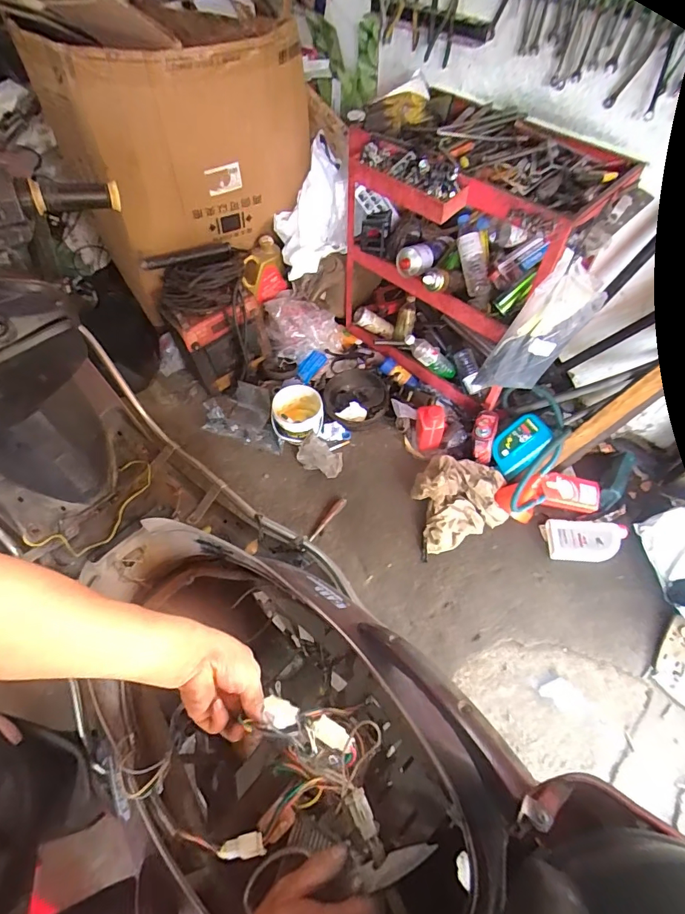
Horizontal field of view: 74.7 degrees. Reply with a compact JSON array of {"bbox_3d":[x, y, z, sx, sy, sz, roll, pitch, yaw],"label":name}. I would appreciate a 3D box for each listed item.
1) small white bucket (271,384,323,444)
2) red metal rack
[{"bbox_3d":[-0.156,-0.150,1.544,0.173,0.128,0.162,0,58,1],"label":"small white bucket"},{"bbox_3d":[0.334,-0.591,1.399,0.462,0.685,0.671,-39,65,-21],"label":"red metal rack"}]

